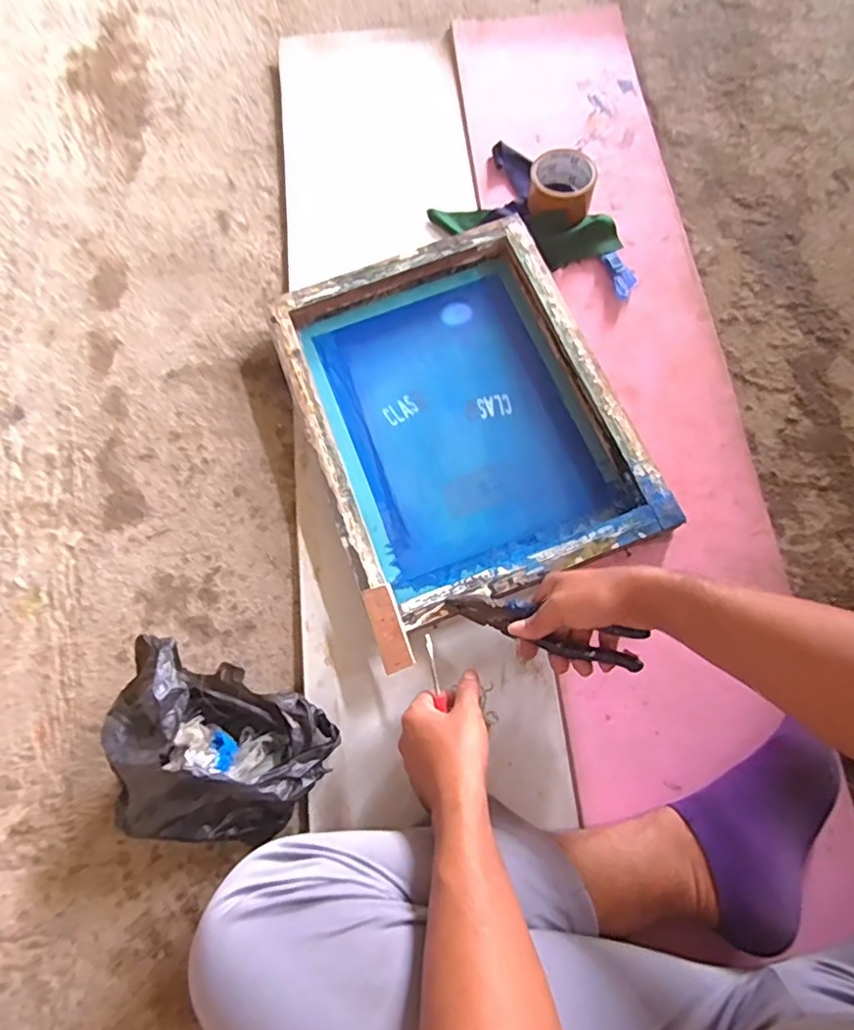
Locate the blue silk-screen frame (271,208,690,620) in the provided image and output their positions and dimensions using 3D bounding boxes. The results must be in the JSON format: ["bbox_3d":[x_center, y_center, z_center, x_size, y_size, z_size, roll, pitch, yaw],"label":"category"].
[{"bbox_3d":[0.037,-0.125,0.713,0.353,0.046,0.452,-20,73,-5],"label":"blue silk-screen frame"}]

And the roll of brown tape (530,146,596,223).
[{"bbox_3d":[0.185,-0.449,0.808,0.089,0.047,0.088,15,74,6],"label":"roll of brown tape"}]

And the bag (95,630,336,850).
[{"bbox_3d":[-0.210,0.235,0.574,0.203,0.138,0.152,22,75,8],"label":"bag"}]

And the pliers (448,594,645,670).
[{"bbox_3d":[0.114,0.107,0.573,0.191,0.023,0.036,14,73,16],"label":"pliers"}]

